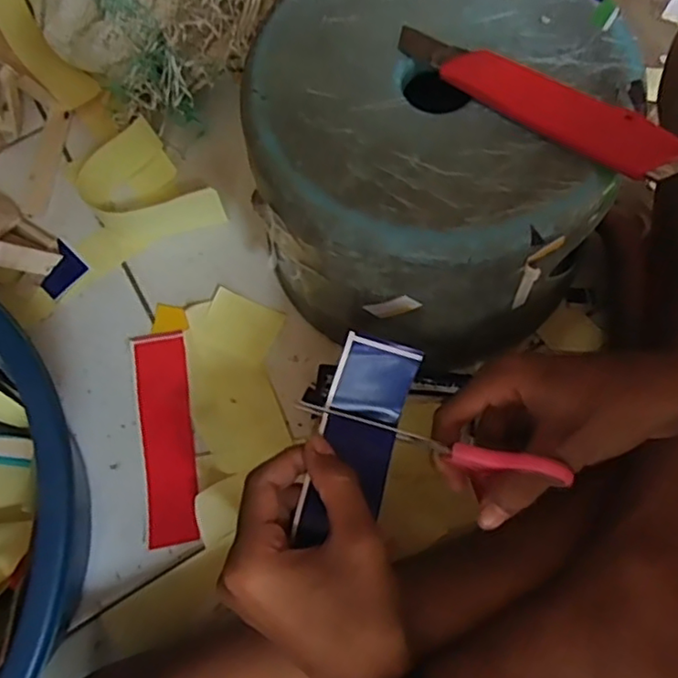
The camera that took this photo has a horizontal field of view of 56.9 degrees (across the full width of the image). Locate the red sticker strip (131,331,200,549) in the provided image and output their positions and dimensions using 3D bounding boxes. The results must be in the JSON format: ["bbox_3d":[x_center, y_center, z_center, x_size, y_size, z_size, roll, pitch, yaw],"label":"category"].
[{"bbox_3d":[-0.130,0.071,0.466,0.041,0.007,0.156,-12,70,5],"label":"red sticker strip"}]

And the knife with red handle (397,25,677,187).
[{"bbox_3d":[0.106,-0.131,0.340,0.171,0.013,0.031,36,79,14],"label":"knife with red handle"}]

